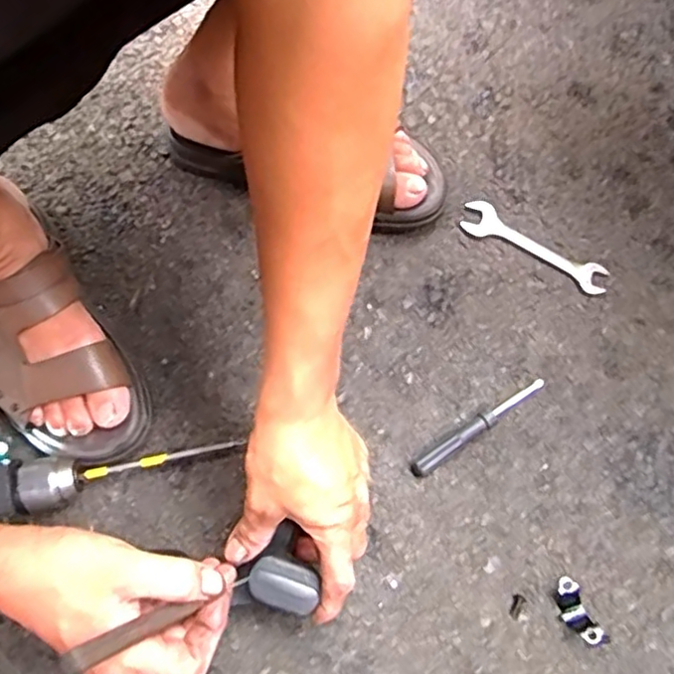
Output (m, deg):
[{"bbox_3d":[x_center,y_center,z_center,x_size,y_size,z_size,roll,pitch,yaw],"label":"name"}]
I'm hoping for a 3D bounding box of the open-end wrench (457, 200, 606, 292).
[{"bbox_3d":[0.178,-0.081,0.586,0.140,0.005,0.032,32,75,9],"label":"open-end wrench"}]

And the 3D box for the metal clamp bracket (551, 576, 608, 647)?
[{"bbox_3d":[0.180,0.208,0.486,0.021,0.018,0.051,-23,74,-8],"label":"metal clamp bracket"}]

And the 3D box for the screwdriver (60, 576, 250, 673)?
[{"bbox_3d":[-0.094,0.157,0.367,0.010,0.134,0.011,-37,72,28],"label":"screwdriver"}]

